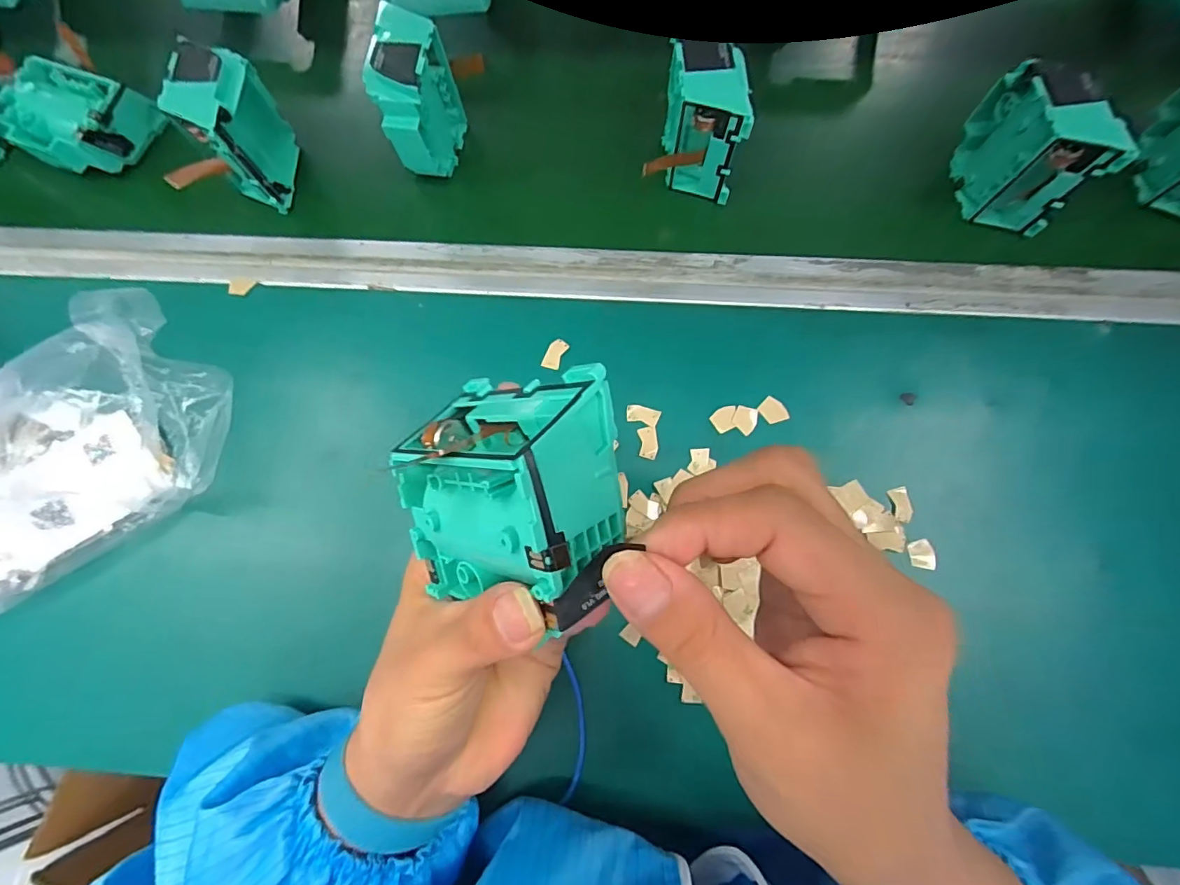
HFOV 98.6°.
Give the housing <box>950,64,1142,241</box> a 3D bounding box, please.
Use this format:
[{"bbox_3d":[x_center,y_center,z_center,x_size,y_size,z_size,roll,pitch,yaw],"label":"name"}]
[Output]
[{"bbox_3d":[0.271,-0.185,0.312,0.039,0.071,0.082,-4,76,0],"label":"housing"}]

